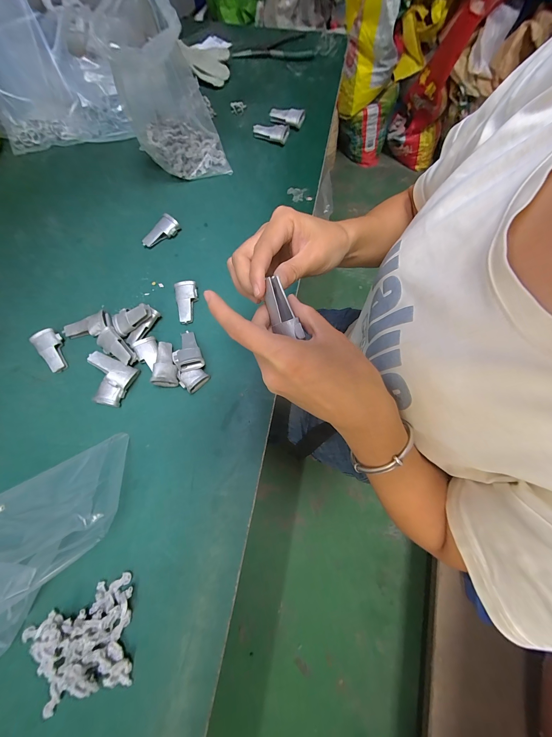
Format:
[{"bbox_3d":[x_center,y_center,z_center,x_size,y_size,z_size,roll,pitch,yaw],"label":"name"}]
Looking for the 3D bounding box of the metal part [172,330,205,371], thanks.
[{"bbox_3d":[-0.130,-0.026,0.377,0.038,0.016,0.063,-19,54,-12],"label":"metal part"}]

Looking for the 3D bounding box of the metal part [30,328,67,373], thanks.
[{"bbox_3d":[-0.328,-0.027,0.384,0.034,0.021,0.062,-38,78,-9],"label":"metal part"}]

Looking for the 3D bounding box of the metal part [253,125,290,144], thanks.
[{"bbox_3d":[-0.010,-0.453,0.504,0.068,0.018,0.031,11,75,3],"label":"metal part"}]

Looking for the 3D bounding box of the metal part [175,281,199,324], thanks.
[{"bbox_3d":[-0.136,-0.101,0.403,0.032,0.022,0.063,-11,75,-3],"label":"metal part"}]

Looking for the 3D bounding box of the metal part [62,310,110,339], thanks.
[{"bbox_3d":[-0.286,-0.064,0.395,0.066,0.021,0.038,-18,76,-5],"label":"metal part"}]

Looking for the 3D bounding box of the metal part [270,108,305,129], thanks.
[{"bbox_3d":[0.021,-0.491,0.513,0.067,0.016,0.036,10,75,3],"label":"metal part"}]

